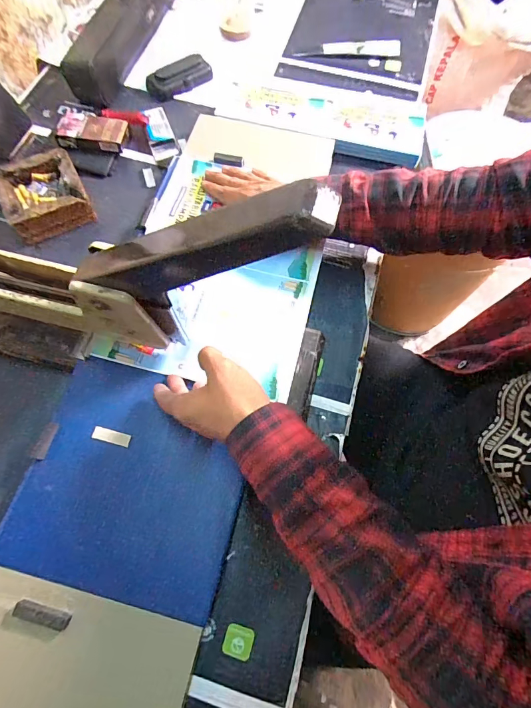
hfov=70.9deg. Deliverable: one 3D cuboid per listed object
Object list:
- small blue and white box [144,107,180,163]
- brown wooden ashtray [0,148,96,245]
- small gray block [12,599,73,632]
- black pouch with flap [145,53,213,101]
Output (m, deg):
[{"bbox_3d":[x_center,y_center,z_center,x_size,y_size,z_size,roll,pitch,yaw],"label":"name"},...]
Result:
[{"bbox_3d":[-0.156,-0.325,0.551,0.037,0.017,0.092,-18,71,-9],"label":"small blue and white box"},{"bbox_3d":[-0.286,-0.204,0.487,0.100,0.044,0.108,-27,72,-12],"label":"brown wooden ashtray"},{"bbox_3d":[-0.191,0.222,0.317,0.048,0.012,0.013,15,69,3],"label":"small gray block"},{"bbox_3d":[-0.134,-0.437,0.587,0.101,0.027,0.036,-30,73,-13],"label":"black pouch with flap"}]

